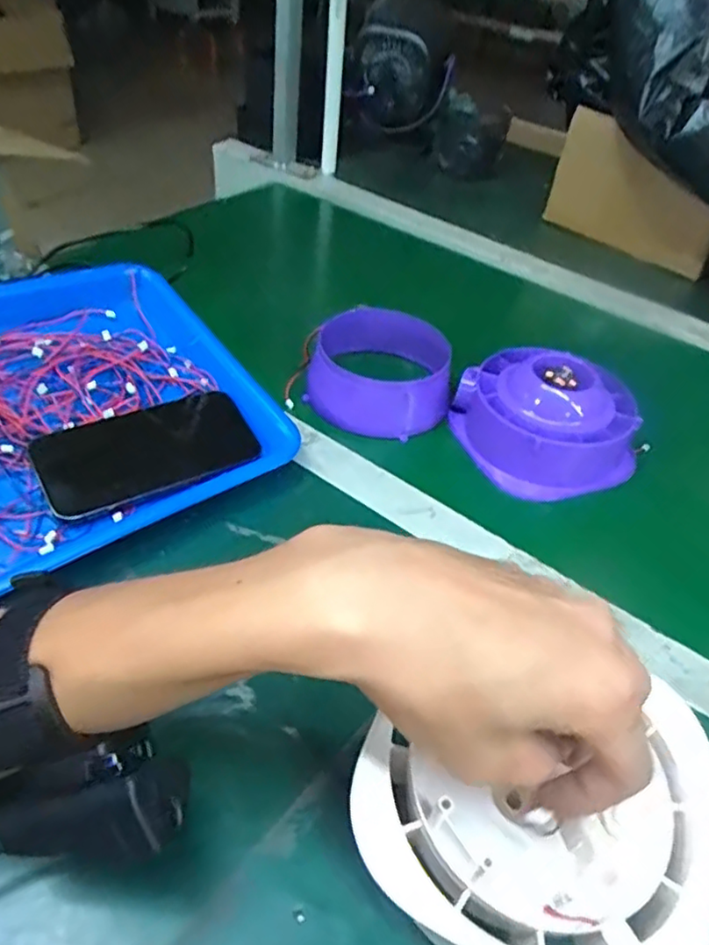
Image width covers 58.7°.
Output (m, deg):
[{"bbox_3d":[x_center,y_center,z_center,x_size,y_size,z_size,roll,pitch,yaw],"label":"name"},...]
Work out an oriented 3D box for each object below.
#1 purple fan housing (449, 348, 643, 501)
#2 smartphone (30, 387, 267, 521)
[{"bbox_3d":[0.158,-0.044,0.512,0.133,0.079,0.114,-5,44,-12],"label":"purple fan housing"},{"bbox_3d":[-0.142,-0.017,0.430,0.137,0.013,0.075,-18,66,-19],"label":"smartphone"}]

